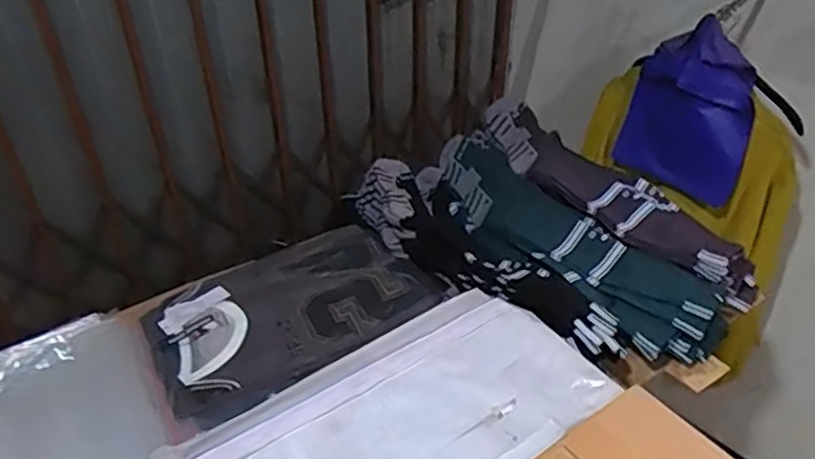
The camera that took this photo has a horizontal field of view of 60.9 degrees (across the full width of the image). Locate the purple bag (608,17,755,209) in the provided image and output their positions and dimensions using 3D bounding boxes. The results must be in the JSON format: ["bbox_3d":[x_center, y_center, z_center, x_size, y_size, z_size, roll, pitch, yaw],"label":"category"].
[{"bbox_3d":[0.568,-0.236,1.420,0.268,0.360,0.088,33,53,29],"label":"purple bag"}]

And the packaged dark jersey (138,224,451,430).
[{"bbox_3d":[-0.171,0.112,0.998,0.373,0.029,0.307,-27,39,-25],"label":"packaged dark jersey"}]

